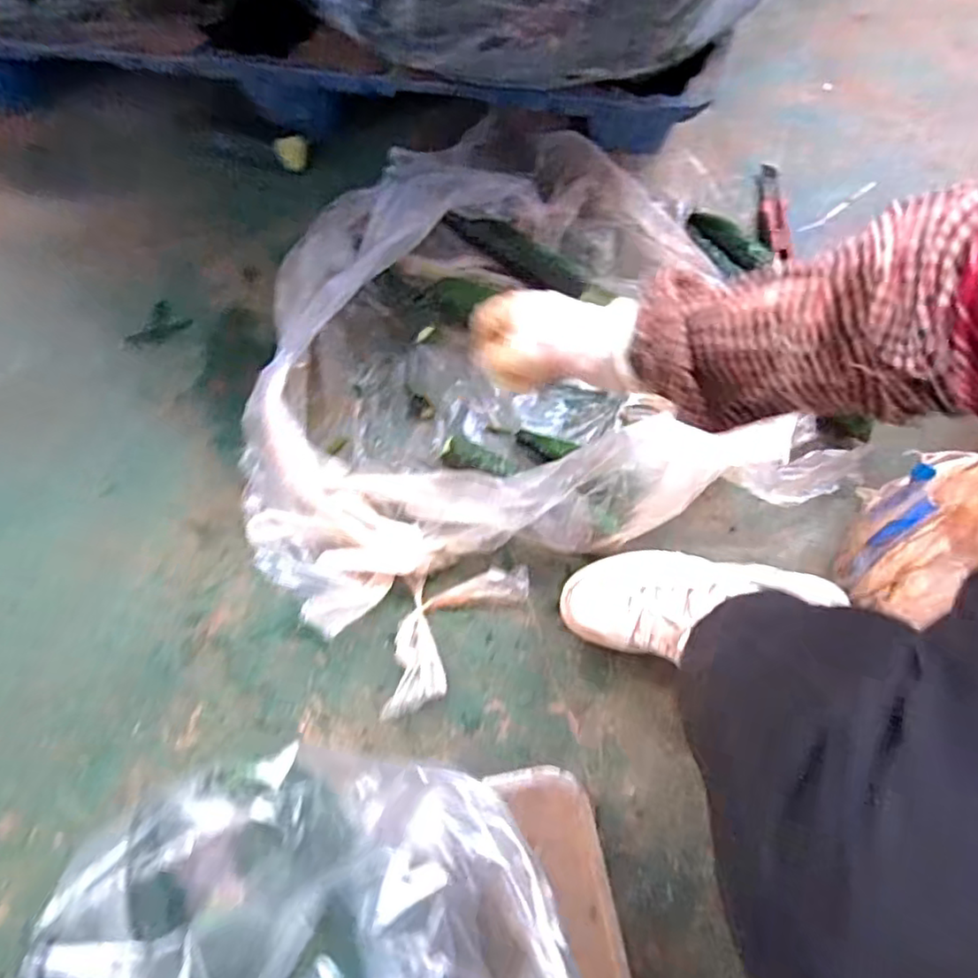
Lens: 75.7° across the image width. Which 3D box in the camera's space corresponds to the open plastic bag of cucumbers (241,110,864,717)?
[{"bbox_3d":[-0.009,-0.137,0.649,0.548,0.138,0.530,-27,74,-6],"label":"open plastic bag of cucumbers"}]

